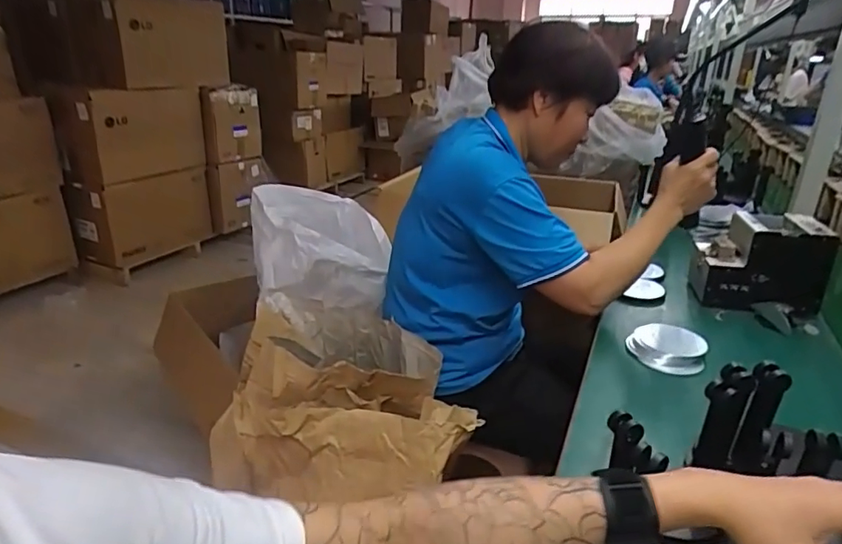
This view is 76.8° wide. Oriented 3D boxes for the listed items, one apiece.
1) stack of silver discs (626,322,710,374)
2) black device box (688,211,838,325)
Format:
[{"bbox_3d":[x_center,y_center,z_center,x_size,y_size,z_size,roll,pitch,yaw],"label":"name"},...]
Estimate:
[{"bbox_3d":[0.366,0.112,0.793,0.103,0.027,0.100,15,26,28],"label":"stack of silver discs"},{"bbox_3d":[0.595,-0.014,0.939,0.197,0.153,0.146,10,24,19],"label":"black device box"}]

